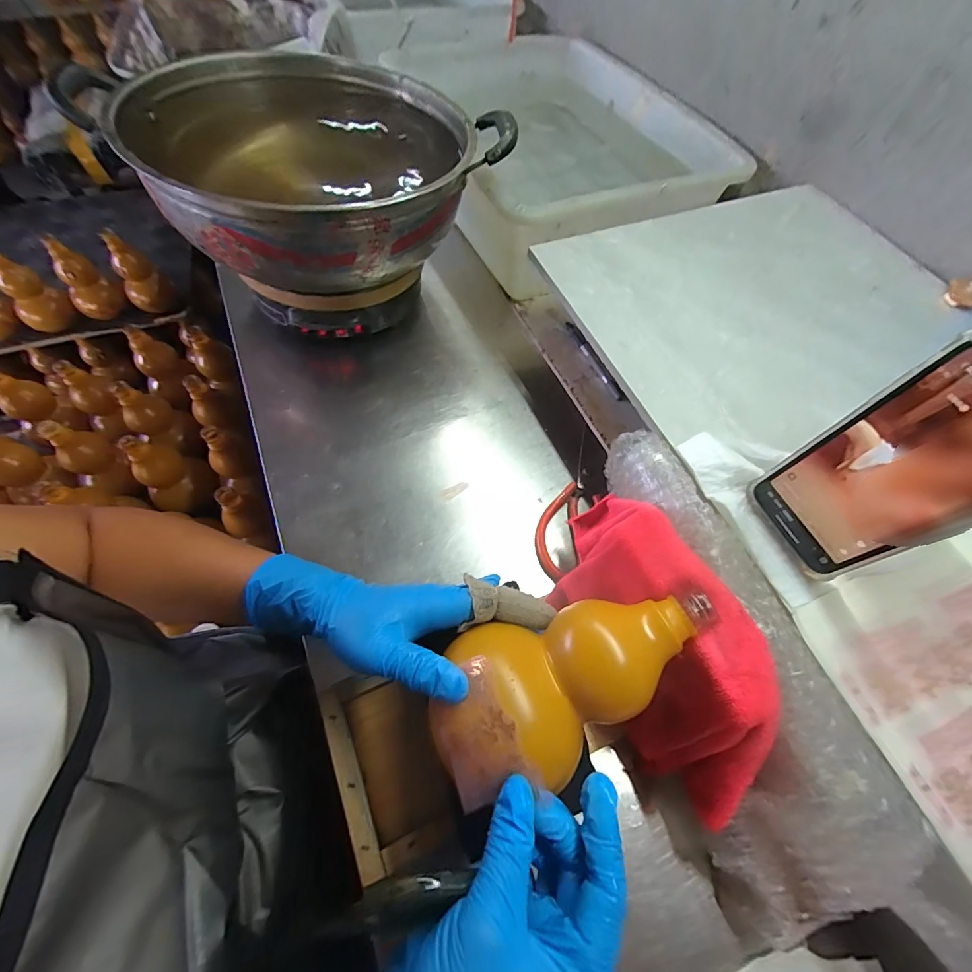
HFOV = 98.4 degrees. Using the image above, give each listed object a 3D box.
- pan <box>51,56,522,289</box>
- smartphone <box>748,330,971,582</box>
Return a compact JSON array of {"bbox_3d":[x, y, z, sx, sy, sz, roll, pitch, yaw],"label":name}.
[{"bbox_3d":[-0.193,-0.366,0.463,0.345,0.098,0.373,0,63,-1],"label":"pan"},{"bbox_3d":[0.230,-0.004,0.241,0.005,0.154,0.079,-16,64,-24],"label":"smartphone"}]

